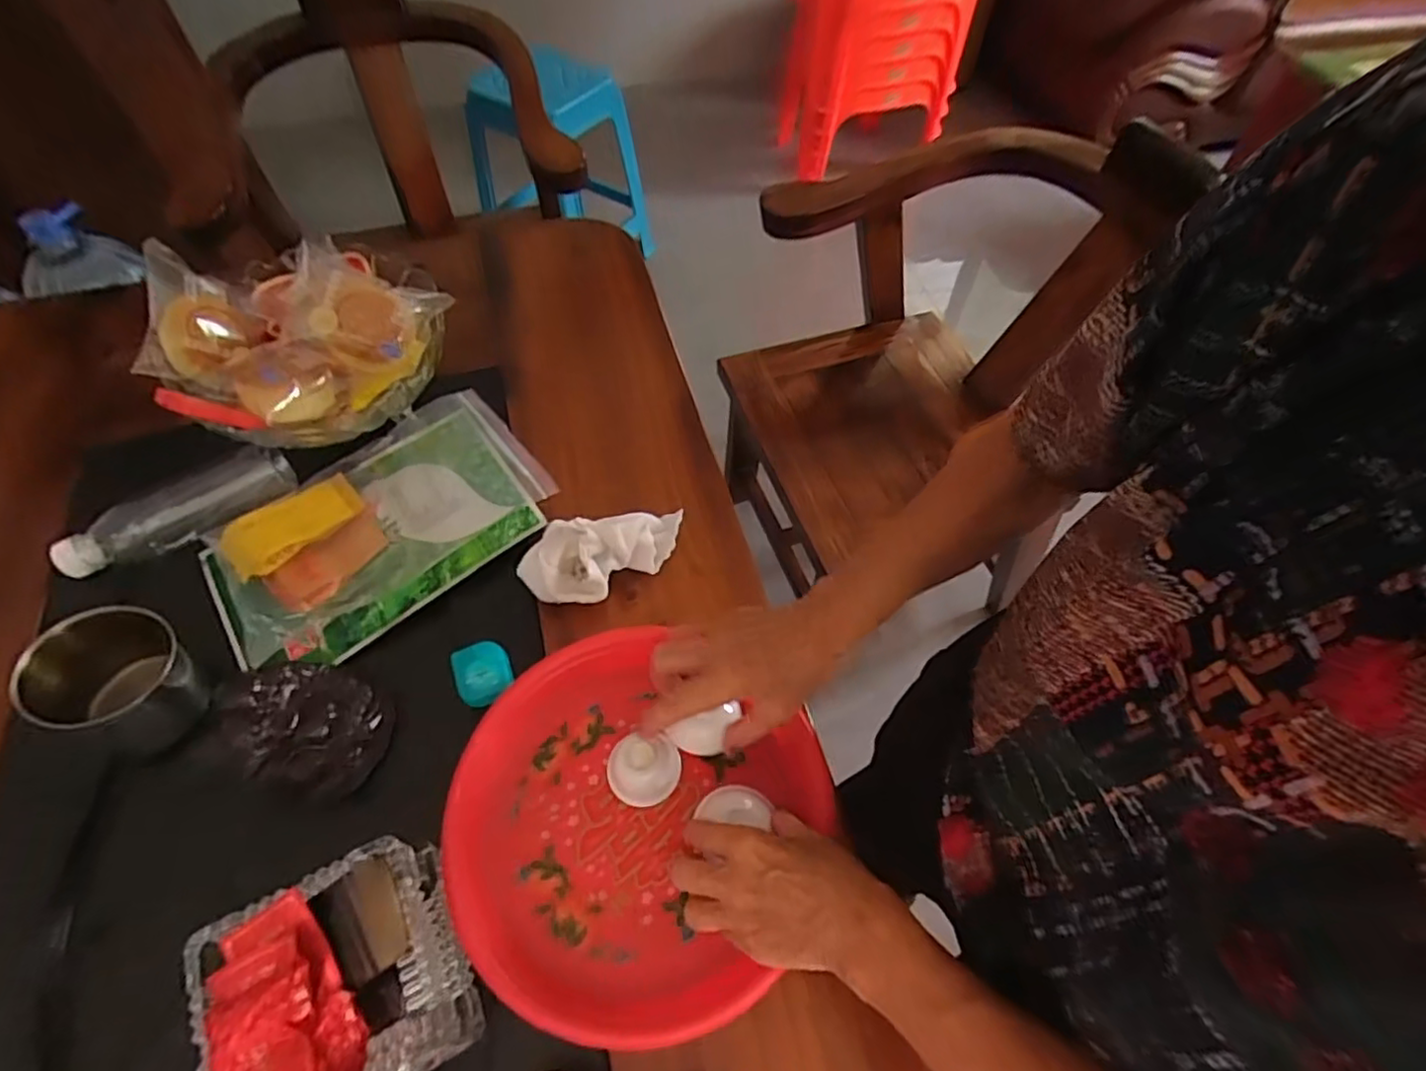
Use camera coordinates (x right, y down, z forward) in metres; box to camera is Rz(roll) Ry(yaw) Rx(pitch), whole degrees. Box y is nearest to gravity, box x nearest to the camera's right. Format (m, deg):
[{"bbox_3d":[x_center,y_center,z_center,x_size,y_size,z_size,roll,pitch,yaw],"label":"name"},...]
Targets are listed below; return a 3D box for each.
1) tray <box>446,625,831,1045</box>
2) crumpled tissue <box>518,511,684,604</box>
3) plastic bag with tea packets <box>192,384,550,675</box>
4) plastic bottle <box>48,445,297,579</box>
[{"bbox_3d":[-0.059,0.195,0.452,0.240,0.032,0.236,1,58,-1],"label":"tray"},{"bbox_3d":[-0.091,0.006,0.545,0.138,0.054,0.071,-31,64,-19],"label":"crumpled tissue"},{"bbox_3d":[-0.293,-0.012,0.571,0.267,0.043,0.178,-35,65,-20],"label":"plastic bag with tea packets"},{"bbox_3d":[-0.466,-0.022,0.573,0.186,0.045,0.048,-25,62,-15],"label":"plastic bottle"}]

